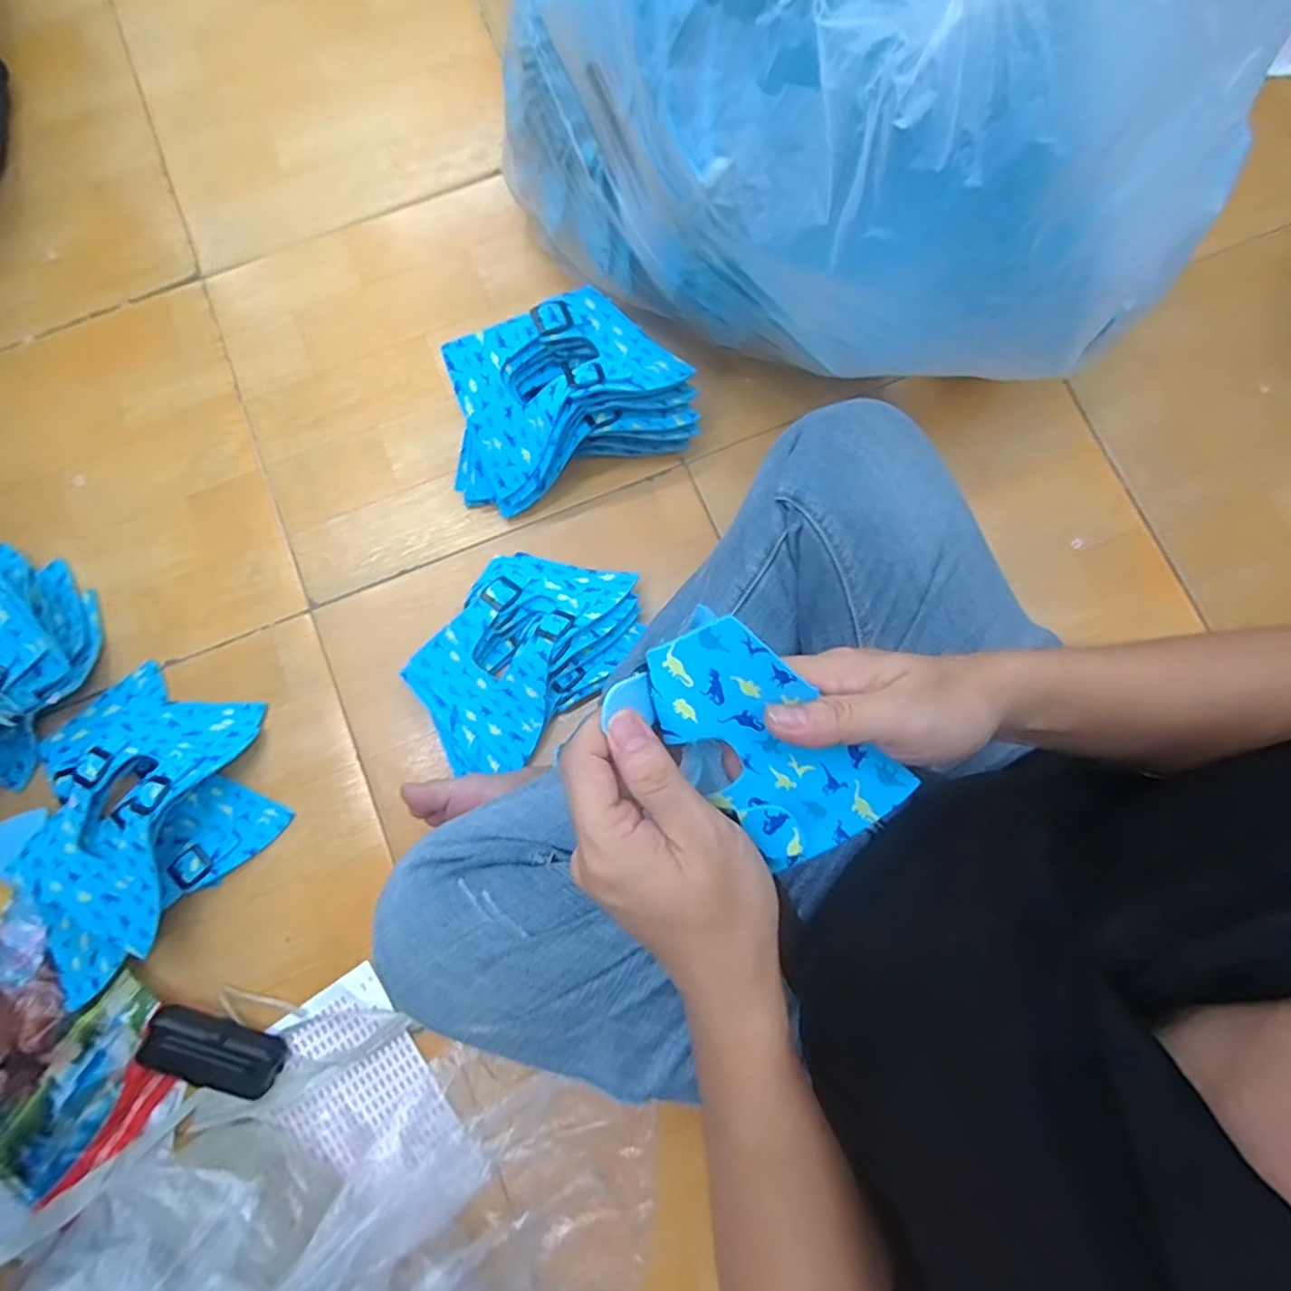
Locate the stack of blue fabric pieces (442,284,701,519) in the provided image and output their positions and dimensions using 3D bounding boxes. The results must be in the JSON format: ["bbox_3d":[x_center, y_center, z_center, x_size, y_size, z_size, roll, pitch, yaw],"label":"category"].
[{"bbox_3d":[-0.082,-0.231,0.598,0.234,0.112,0.143,-21,80,-3],"label":"stack of blue fabric pieces"}]

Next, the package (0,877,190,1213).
[{"bbox_3d":[-0.537,0.340,0.538,0.261,0.026,0.186,40,83,-3],"label":"package"}]

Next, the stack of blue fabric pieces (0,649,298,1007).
[{"bbox_3d":[-0.451,0.142,0.564,0.218,0.060,0.250,-28,81,-4],"label":"stack of blue fabric pieces"}]

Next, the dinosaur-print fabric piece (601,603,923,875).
[{"bbox_3d":[0.050,0.043,0.265,0.127,0.024,0.063,42,82,-15],"label":"dinosaur-print fabric piece"}]

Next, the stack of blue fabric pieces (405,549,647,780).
[{"bbox_3d":[-0.118,0.002,0.588,0.163,0.056,0.231,38,82,7],"label":"stack of blue fabric pieces"}]

